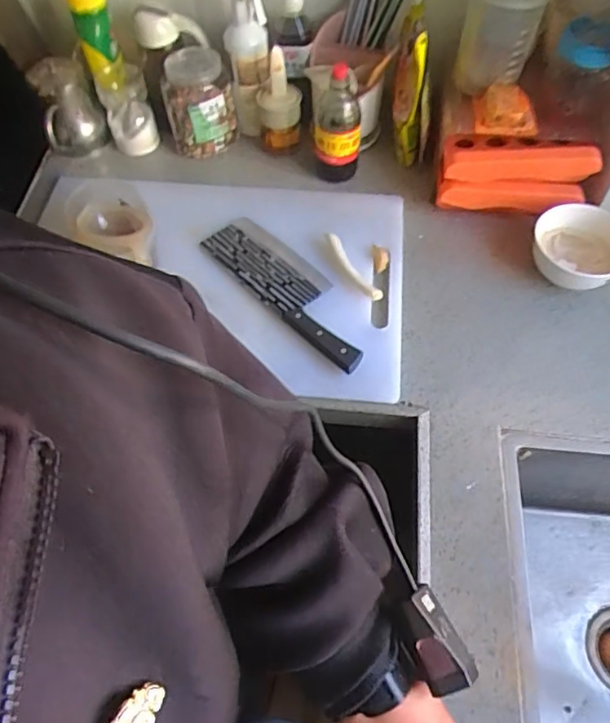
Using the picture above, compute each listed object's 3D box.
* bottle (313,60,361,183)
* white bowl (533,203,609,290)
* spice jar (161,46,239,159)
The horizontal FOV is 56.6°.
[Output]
[{"bbox_3d":[0.048,-0.357,0.848,0.071,0.162,0.074,3,59,5],"label":"bottle"},{"bbox_3d":[0.373,-0.150,0.771,0.127,0.064,0.111,28,64,18],"label":"white bowl"},{"bbox_3d":[-0.169,-0.413,0.910,0.107,0.132,0.098,-1,58,2],"label":"spice jar"}]

